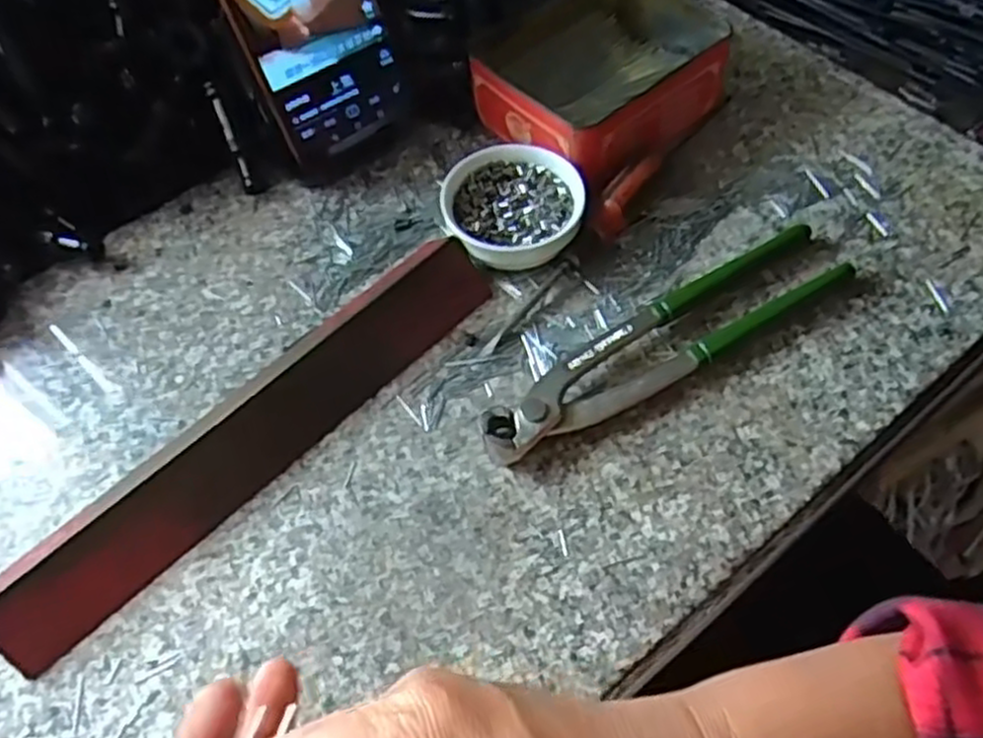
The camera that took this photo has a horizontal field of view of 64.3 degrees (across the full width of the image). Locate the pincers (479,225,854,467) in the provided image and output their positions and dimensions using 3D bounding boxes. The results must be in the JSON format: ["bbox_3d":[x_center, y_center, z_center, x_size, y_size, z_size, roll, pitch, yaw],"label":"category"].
[{"bbox_3d":[0.082,-0.016,0.369,0.200,0.019,0.044,-31,61,-14],"label":"pincers"}]

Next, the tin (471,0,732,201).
[{"bbox_3d":[0.066,-0.164,0.443,0.115,0.044,0.141,39,69,24],"label":"tin"}]

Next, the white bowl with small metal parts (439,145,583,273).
[{"bbox_3d":[0.012,-0.083,0.407,0.070,0.026,0.067,-2,58,3],"label":"white bowl with small metal parts"}]

